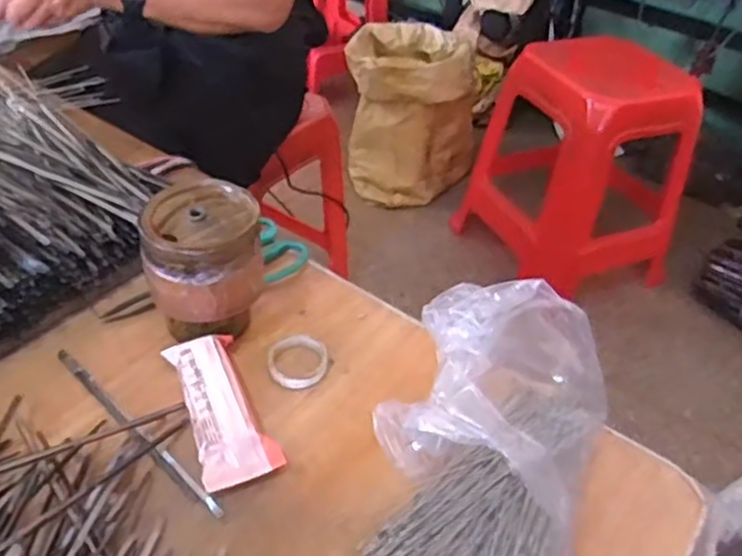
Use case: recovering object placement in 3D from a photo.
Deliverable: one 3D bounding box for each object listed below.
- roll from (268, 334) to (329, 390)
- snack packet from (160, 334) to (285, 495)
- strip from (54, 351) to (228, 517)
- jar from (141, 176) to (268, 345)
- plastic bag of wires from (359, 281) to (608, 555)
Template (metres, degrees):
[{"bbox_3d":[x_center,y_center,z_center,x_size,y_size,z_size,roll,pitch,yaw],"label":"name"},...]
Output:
[{"bbox_3d":[-0.056,0.063,0.542,0.046,0.008,0.054,2,40,-6],"label":"roll"},{"bbox_3d":[-0.104,0.086,0.485,0.051,0.020,0.119,-14,44,-23],"label":"snack packet"},{"bbox_3d":[-0.165,0.102,0.483,0.189,0.008,0.012,33,46,28],"label":"strip"},{"bbox_3d":[-0.127,-0.007,0.532,0.083,0.105,0.085,4,40,-3],"label":"jar"},{"bbox_3d":[0.074,0.102,0.444,0.133,0.096,0.208,20,41,15],"label":"plastic bag of wires"}]

